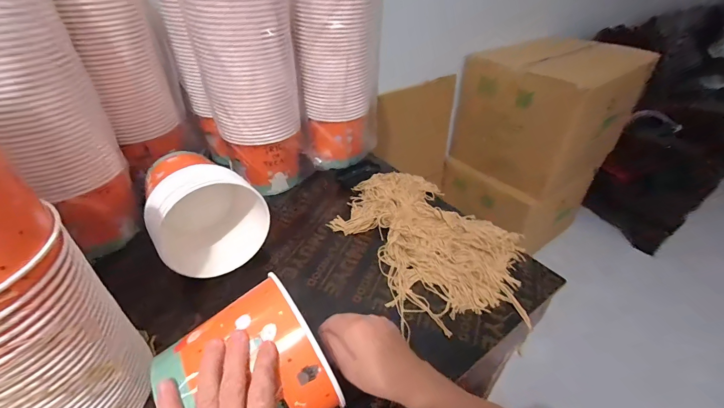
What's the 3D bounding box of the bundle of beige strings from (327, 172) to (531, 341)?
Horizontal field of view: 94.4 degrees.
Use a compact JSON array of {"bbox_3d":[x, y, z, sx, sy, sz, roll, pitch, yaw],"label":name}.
[{"bbox_3d":[0.119,0.050,0.621,0.275,0.048,0.402,-18,41,-22],"label":"bundle of beige strings"}]

